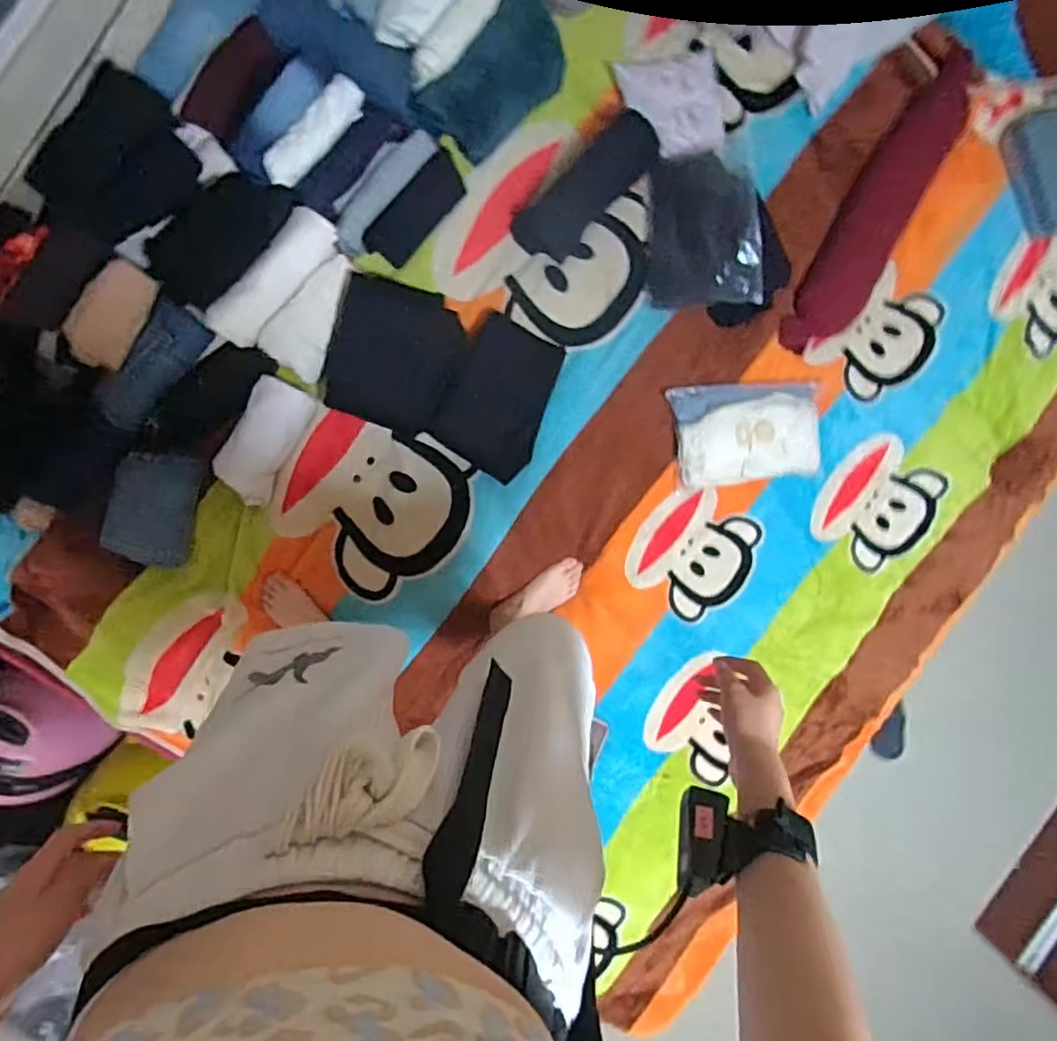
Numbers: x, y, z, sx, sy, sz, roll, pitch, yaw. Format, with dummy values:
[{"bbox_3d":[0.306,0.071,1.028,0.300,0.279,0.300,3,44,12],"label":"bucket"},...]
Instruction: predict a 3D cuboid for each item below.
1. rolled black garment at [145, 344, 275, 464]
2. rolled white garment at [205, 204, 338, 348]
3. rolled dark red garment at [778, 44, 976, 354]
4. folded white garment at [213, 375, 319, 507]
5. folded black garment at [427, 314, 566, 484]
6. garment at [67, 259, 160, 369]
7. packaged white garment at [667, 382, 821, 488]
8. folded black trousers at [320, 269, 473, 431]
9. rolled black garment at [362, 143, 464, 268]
[{"bbox_3d":[-0.587,-0.216,1.174,0.109,0.042,0.260,39,90,-6],"label":"rolled black garment"},{"bbox_3d":[-0.468,-0.443,1.159,0.091,0.051,0.282,44,90,-6],"label":"rolled white garment"},{"bbox_3d":[0.696,-0.612,1.270,0.130,0.082,0.590,24,107,-6],"label":"rolled dark red garment"},{"bbox_3d":[-0.518,-0.156,1.241,0.116,0.028,0.239,31,91,-6],"label":"folded white garment"},{"bbox_3d":[-0.058,-0.244,1.274,0.203,0.025,0.284,27,91,-6],"label":"folded black garment"},{"bbox_3d":[-0.729,-0.360,1.112,0.105,0.070,0.185,28,91,-6],"label":"garment"},{"bbox_3d":[0.444,-0.178,1.284,0.295,0.074,0.203,-8,94,-4],"label":"packaged white garment"},{"bbox_3d":[-0.256,-0.319,1.228,0.234,0.061,0.265,19,92,-5],"label":"folded black trousers"},{"bbox_3d":[-0.208,-0.575,1.183,0.084,0.030,0.215,42,90,-6],"label":"rolled black garment"}]

